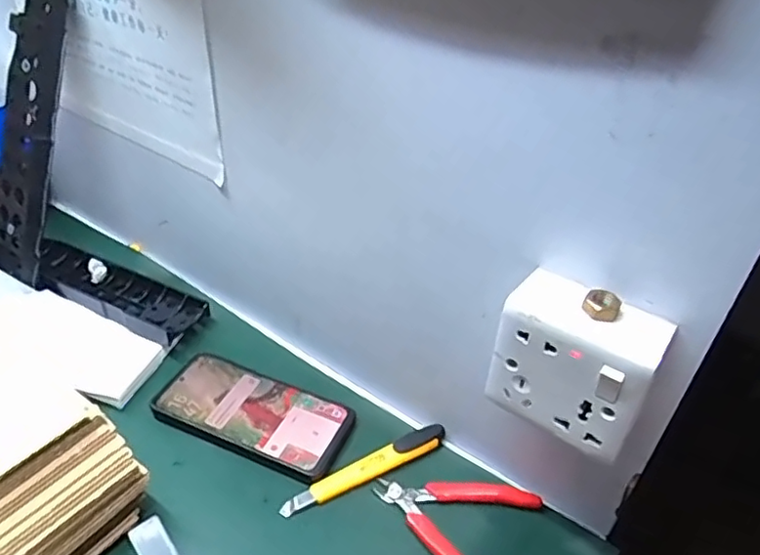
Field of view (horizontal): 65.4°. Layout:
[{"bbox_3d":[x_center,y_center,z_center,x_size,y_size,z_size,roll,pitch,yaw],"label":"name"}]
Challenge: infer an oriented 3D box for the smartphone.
[{"bbox_3d":[-0.110,0.117,0.518,0.166,0.013,0.081,16,38,16],"label":"smartphone"}]

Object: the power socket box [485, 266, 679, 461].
[{"bbox_3d":[0.117,0.049,0.355,0.085,0.086,0.045,29,43,30],"label":"power socket box"}]

